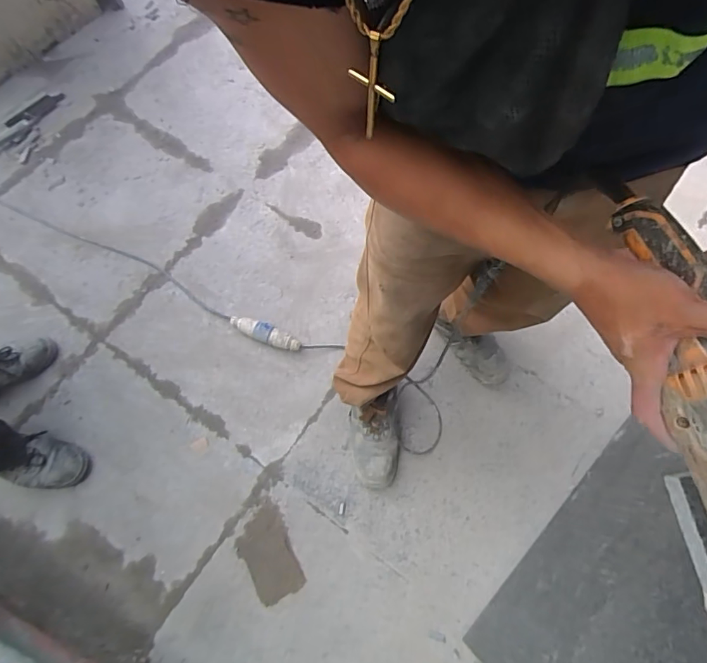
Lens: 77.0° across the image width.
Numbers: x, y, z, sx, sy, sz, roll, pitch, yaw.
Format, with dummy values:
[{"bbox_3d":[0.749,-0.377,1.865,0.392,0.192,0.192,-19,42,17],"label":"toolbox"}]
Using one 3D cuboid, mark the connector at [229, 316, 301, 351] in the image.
[{"bbox_3d":[-0.237,0.007,1.189,0.195,0.048,0.047,24,72,6],"label":"connector"}]

